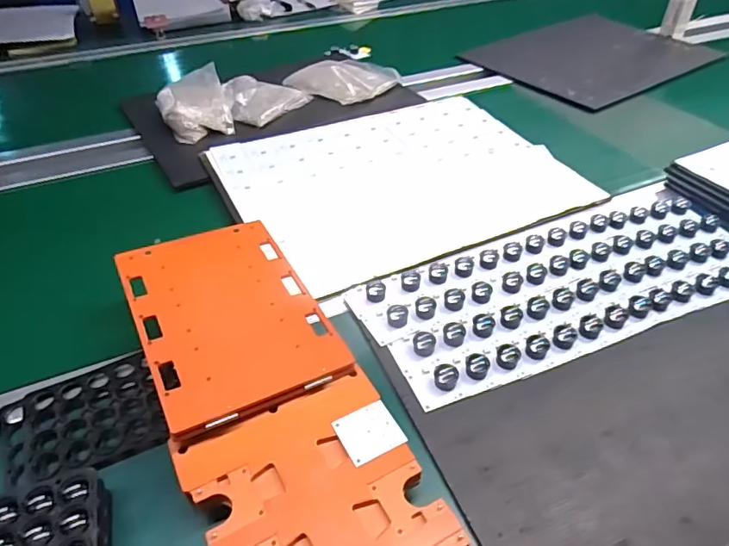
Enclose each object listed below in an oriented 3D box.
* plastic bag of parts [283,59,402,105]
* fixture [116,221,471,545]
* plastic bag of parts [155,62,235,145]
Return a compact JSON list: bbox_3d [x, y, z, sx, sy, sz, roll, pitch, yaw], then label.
[{"bbox_3d":[-0.038,-0.376,1.002,0.166,0.029,0.161,33,51,31],"label":"plastic bag of parts"},{"bbox_3d":[-0.078,0.107,0.435,0.159,0.023,0.436,-20,50,-23],"label":"fixture"},{"bbox_3d":[-0.293,-0.290,0.888,0.113,0.048,0.166,-14,44,-15],"label":"plastic bag of parts"}]

